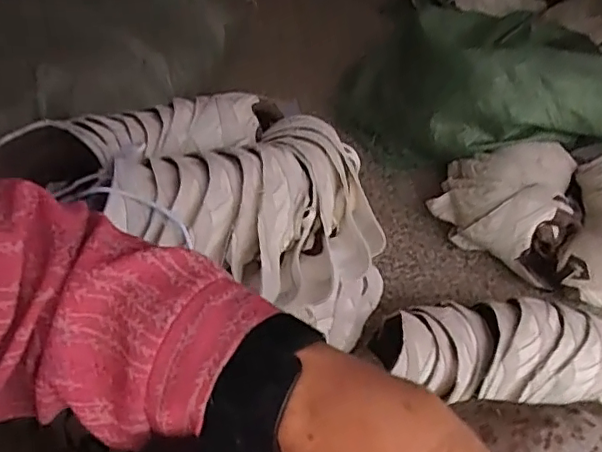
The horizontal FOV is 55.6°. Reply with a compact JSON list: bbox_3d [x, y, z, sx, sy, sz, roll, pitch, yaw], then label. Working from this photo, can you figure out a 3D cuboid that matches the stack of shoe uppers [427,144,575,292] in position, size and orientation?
[{"bbox_3d":[0.352,-0.039,1.013,0.225,0.134,0.250,14,45,16],"label":"stack of shoe uppers"}]

